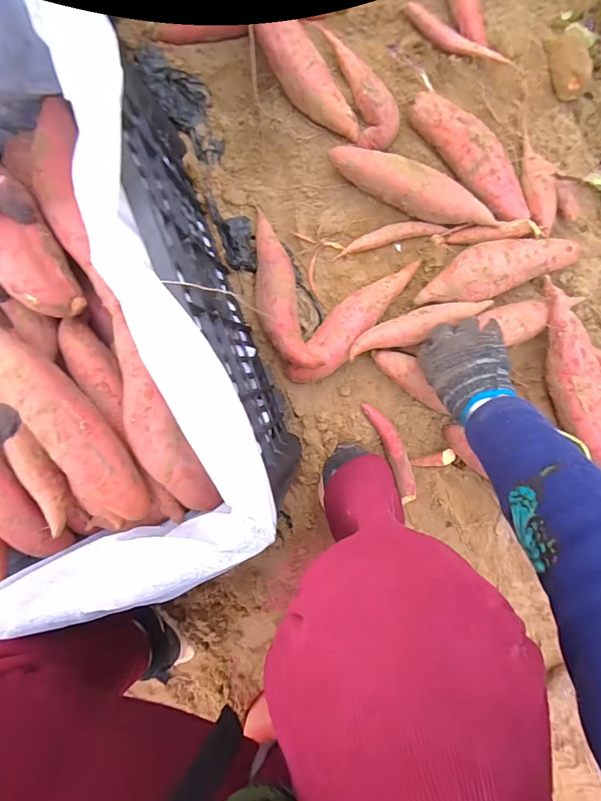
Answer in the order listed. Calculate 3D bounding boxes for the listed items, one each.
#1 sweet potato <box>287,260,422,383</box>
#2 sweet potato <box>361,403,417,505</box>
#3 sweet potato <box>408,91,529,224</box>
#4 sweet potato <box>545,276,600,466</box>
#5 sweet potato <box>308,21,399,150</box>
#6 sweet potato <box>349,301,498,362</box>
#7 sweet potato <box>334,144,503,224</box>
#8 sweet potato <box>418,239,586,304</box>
[{"bbox_3d":[0.075,-0.115,0.556,0.056,0.048,0.240,41,93,-6],"label":"sweet potato"},{"bbox_3d":[0.138,0.075,0.592,0.036,0.018,0.163,-24,97,0],"label":"sweet potato"},{"bbox_3d":[0.231,-0.330,0.548,0.053,0.042,0.213,-40,97,2],"label":"sweet potato"},{"bbox_3d":[0.389,-0.020,0.562,0.066,0.068,0.289,-27,97,0],"label":"sweet potato"},{"bbox_3d":[0.071,-0.428,0.537,0.051,0.032,0.187,-30,97,1],"label":"sweet potato"},{"bbox_3d":[0.162,-0.102,0.538,0.202,0.034,0.040,-20,97,-4],"label":"sweet potato"},{"bbox_3d":[0.151,-0.287,0.546,0.233,0.047,0.054,24,95,-5],"label":"sweet potato"},{"bbox_3d":[0.271,-0.182,0.555,0.224,0.048,0.072,-15,97,-1],"label":"sweet potato"}]

